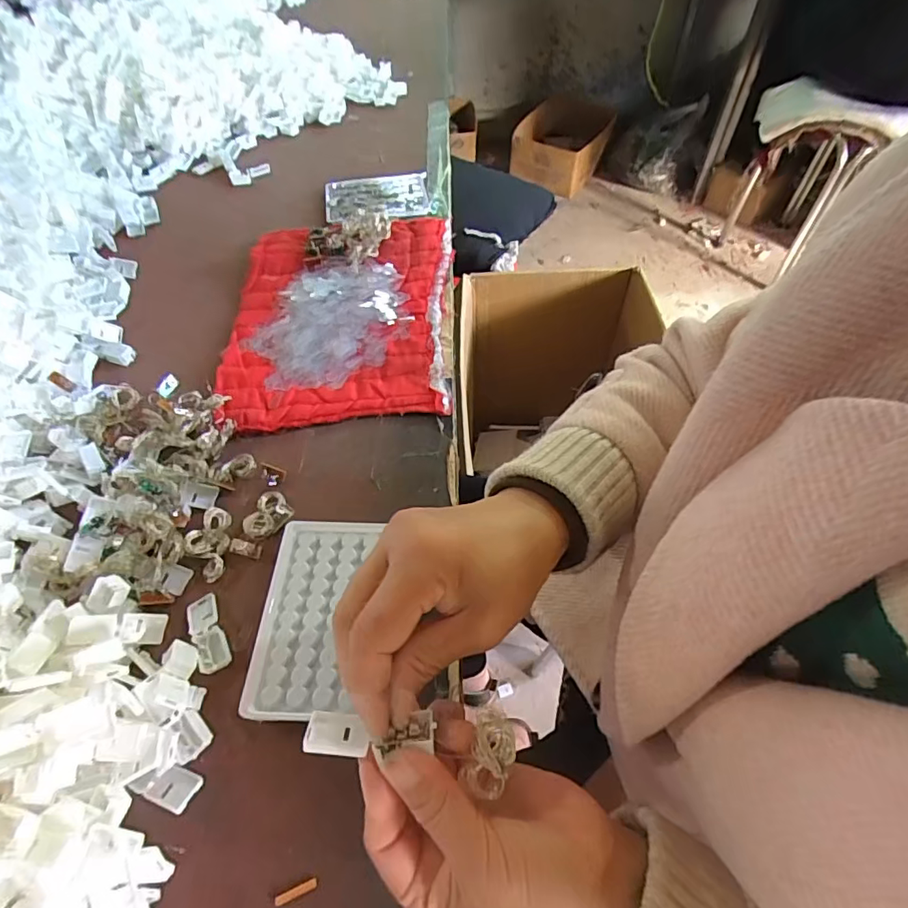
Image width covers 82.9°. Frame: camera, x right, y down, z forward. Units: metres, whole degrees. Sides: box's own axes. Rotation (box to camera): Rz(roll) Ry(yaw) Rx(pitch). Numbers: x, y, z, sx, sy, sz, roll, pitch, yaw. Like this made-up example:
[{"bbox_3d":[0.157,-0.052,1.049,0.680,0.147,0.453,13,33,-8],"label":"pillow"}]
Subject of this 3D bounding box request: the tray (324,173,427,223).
[{"bbox_3d":[-0.101,-0.335,0.672,0.134,0.018,0.096,-9,56,-5],"label":"tray"}]

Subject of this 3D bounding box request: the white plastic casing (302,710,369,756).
[{"bbox_3d":[-0.051,0.123,0.225,0.027,0.006,0.021,14,15,0],"label":"white plastic casing"}]

